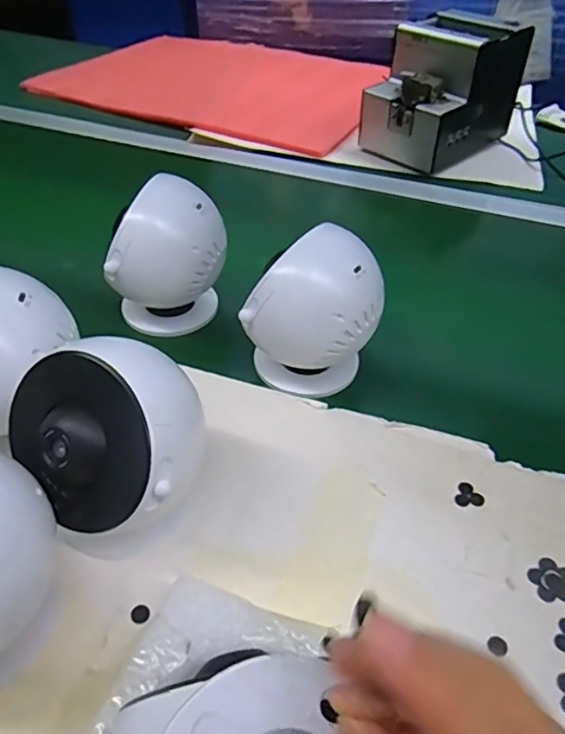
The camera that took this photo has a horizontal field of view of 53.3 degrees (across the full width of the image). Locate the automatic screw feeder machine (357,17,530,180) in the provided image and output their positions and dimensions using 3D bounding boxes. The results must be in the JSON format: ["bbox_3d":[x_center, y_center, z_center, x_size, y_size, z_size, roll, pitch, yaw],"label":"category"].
[{"bbox_3d":[0.211,-0.364,0.749,0.180,0.152,0.121,-34,55,-31],"label":"automatic screw feeder machine"}]

